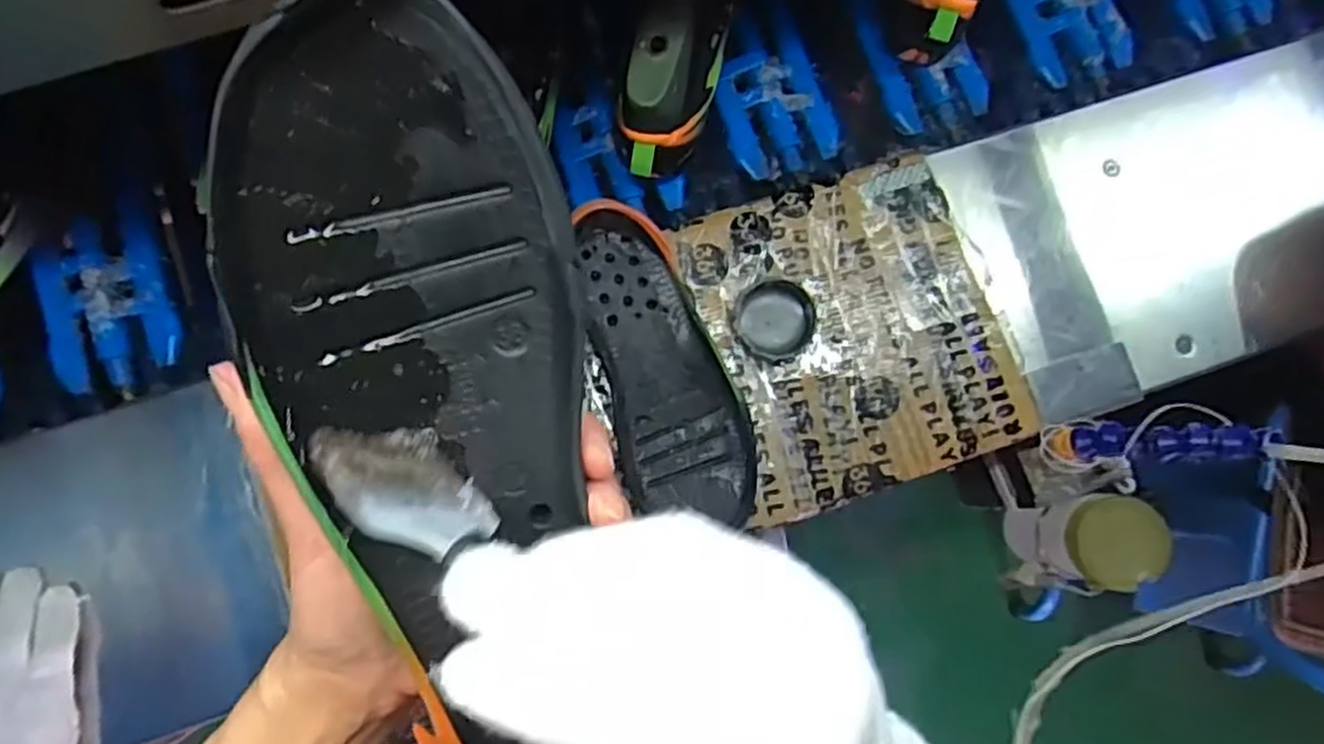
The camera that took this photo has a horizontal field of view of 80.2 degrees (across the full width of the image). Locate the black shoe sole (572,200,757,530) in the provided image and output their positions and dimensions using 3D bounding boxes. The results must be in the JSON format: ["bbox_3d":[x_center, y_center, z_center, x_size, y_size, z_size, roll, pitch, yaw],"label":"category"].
[{"bbox_3d":[0.001,0.000,0.580,0.106,0.044,0.245,-13,84,-4],"label":"black shoe sole"}]

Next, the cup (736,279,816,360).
[{"bbox_3d":[0.088,-0.039,0.600,0.057,0.025,0.057,0,83,-2],"label":"cup"}]

